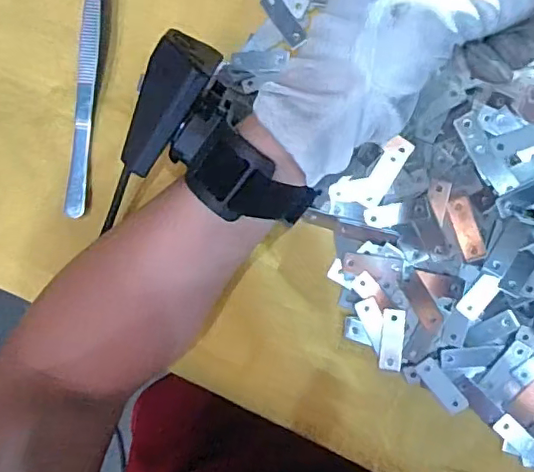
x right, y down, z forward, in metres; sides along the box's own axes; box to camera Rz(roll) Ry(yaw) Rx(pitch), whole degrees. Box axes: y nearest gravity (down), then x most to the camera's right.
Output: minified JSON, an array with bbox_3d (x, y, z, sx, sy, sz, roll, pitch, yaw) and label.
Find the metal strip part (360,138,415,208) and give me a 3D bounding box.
[{"bbox_3d":[0.067,-0.036,0.318,0.014,0.004,0.042,33,104,10],"label":"metal strip part"}]

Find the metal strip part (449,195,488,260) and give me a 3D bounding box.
[{"bbox_3d":[0.111,-0.004,0.306,0.012,0.004,0.035,-16,86,6],"label":"metal strip part"}]

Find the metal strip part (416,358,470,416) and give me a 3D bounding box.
[{"bbox_3d":[0.098,0.086,0.315,0.013,0.004,0.035,-42,84,4],"label":"metal strip part"}]

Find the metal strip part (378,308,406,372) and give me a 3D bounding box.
[{"bbox_3d":[0.071,0.059,0.317,0.013,0.004,0.035,7,89,7],"label":"metal strip part"}]

